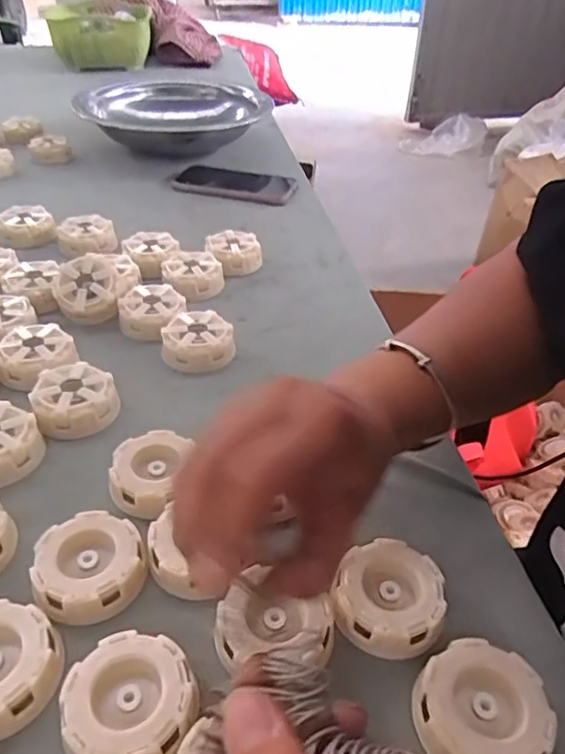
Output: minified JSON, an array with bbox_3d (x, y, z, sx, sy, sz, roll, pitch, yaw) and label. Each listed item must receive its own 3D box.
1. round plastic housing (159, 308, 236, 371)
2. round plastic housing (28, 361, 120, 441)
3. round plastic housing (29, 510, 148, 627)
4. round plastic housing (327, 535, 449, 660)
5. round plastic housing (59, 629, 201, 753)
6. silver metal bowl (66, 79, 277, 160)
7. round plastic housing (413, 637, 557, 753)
[{"bbox_3d":[-0.074,-0.030,0.512,0.060,0.032,0.060,2,38,-1],"label":"round plastic housing"},{"bbox_3d":[-0.159,0.017,0.448,0.060,0.027,0.060,2,38,-1],"label":"round plastic housing"},{"bbox_3d":[-0.111,0.109,0.336,0.060,0.022,0.058,2,38,-1],"label":"round plastic housing"},{"bbox_3d":[0.060,0.125,0.326,0.057,0.024,0.062,2,38,-1],"label":"round plastic housing"},{"bbox_3d":[-0.072,0.157,0.279,0.059,0.020,0.060,2,38,-1],"label":"round plastic housing"},{"bbox_3d":[-0.184,-0.412,0.955,0.289,0.072,0.293,2,38,-1],"label":"silver metal bowl"},{"bbox_3d":[0.095,0.163,0.281,0.060,0.025,0.059,2,38,-1],"label":"round plastic housing"}]

